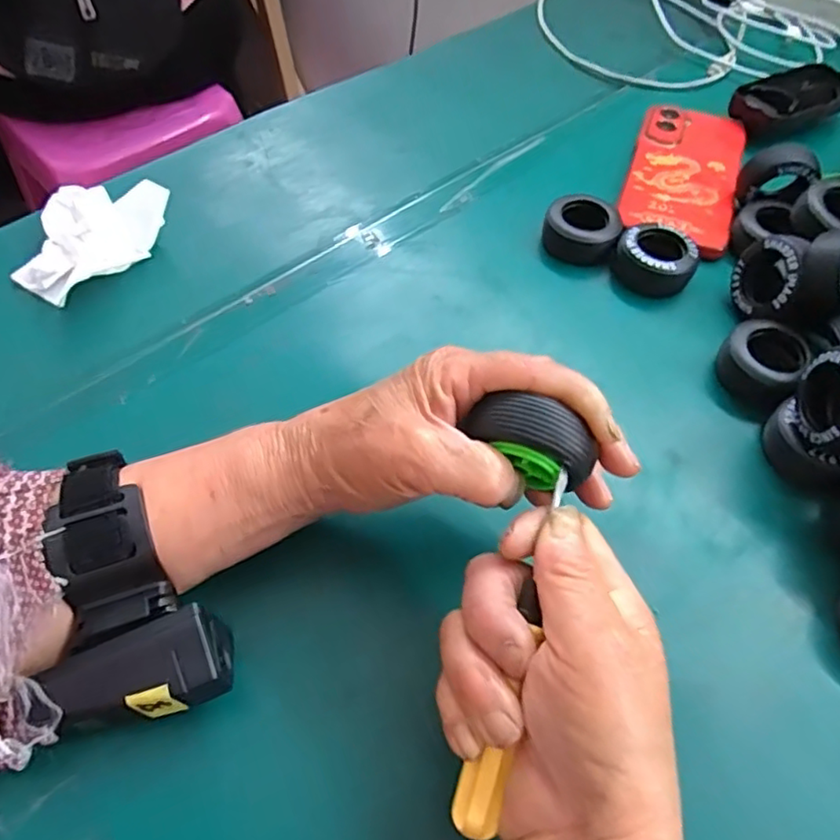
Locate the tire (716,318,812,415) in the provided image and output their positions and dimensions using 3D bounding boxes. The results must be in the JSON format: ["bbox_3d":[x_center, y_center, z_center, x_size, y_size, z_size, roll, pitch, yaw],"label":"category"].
[{"bbox_3d":[0.190,-0.031,0.351,0.041,0.026,0.047,37,63,20],"label":"tire"}]

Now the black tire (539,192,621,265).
[{"bbox_3d":[0.106,-0.125,0.412,0.047,0.028,0.040,17,58,9],"label":"black tire"}]

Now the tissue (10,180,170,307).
[{"bbox_3d":[-0.207,-0.114,0.389,0.063,0.032,0.084,21,58,11],"label":"tissue"}]

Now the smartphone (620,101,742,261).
[{"bbox_3d":[0.191,-0.179,0.456,0.075,0.015,0.165,19,58,10],"label":"smartphone"}]

